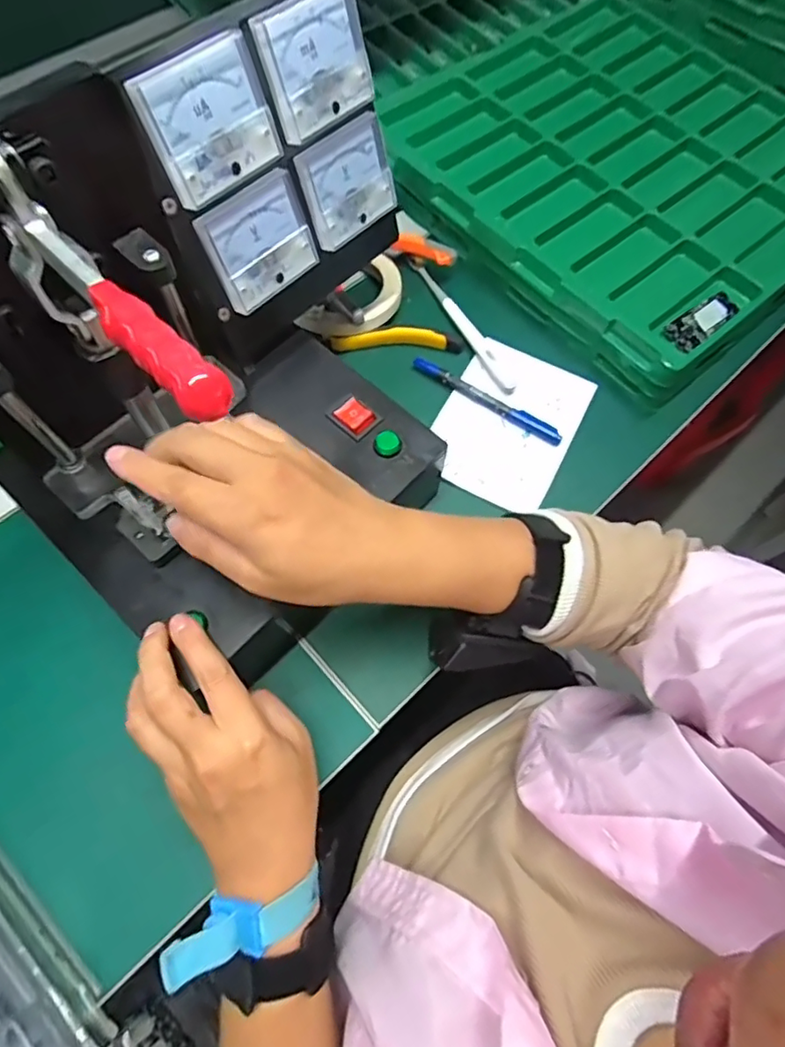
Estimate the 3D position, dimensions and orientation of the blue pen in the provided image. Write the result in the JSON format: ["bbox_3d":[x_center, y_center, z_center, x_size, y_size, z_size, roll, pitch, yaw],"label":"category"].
[{"bbox_3d":[0.076,-0.101,0.453,0.134,0.006,0.013,31,70,11],"label":"blue pen"}]

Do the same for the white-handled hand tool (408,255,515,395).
[{"bbox_3d":[0.058,-0.176,0.484,0.012,0.013,0.165,-24,70,-11],"label":"white-handled hand tool"}]

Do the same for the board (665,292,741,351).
[{"bbox_3d":[0.255,-0.167,0.451,0.076,0.008,0.027,-35,72,-15],"label":"board"}]

